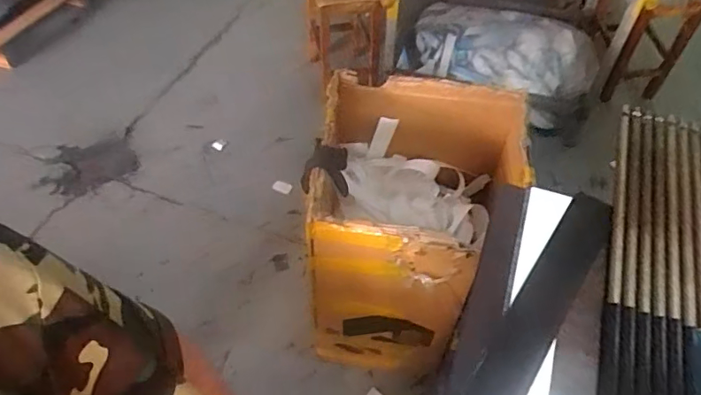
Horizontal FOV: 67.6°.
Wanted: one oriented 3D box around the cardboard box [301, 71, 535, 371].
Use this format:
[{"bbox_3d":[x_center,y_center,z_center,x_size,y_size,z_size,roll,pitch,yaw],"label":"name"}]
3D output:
[{"bbox_3d":[0.133,0.088,1.283,0.407,0.596,0.450,9,52,6],"label":"cardboard box"}]

